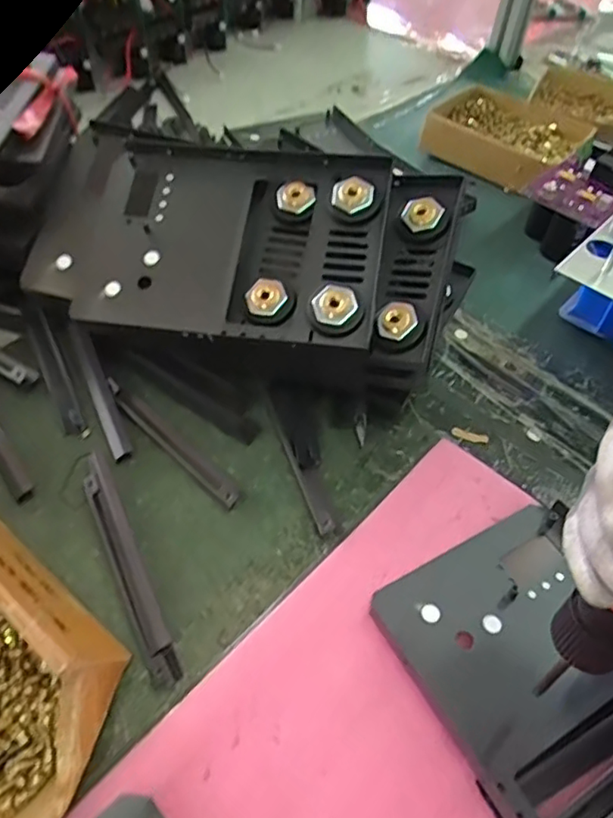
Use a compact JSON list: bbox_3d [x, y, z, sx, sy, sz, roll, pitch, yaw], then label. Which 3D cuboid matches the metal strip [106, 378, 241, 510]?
[{"bbox_3d":[-0.100,0.022,0.441,0.144,0.010,0.016,38,56,25],"label":"metal strip"}]

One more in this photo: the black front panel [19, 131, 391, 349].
[{"bbox_3d":[-0.075,-0.127,0.452,0.261,0.029,0.161,9,73,9],"label":"black front panel"}]

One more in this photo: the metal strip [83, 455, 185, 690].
[{"bbox_3d":[-0.115,0.092,0.381,0.018,0.010,0.166,-19,54,-21],"label":"metal strip"}]

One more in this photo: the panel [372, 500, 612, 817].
[{"bbox_3d":[0.145,0.161,0.324,0.133,0.032,0.216,-19,53,-21],"label":"panel"}]

